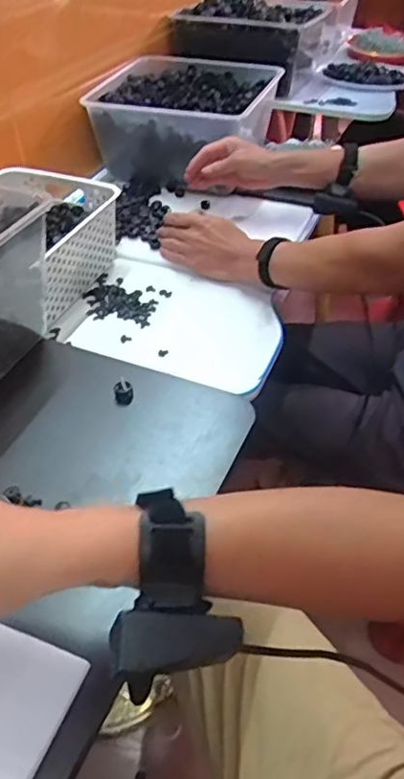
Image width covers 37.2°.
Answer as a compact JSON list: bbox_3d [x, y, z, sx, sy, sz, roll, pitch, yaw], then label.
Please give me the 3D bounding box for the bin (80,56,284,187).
[{"bbox_3d":[-0.029,-0.529,1.161,0.286,0.130,0.332,14,45,14],"label":"bin"}]

